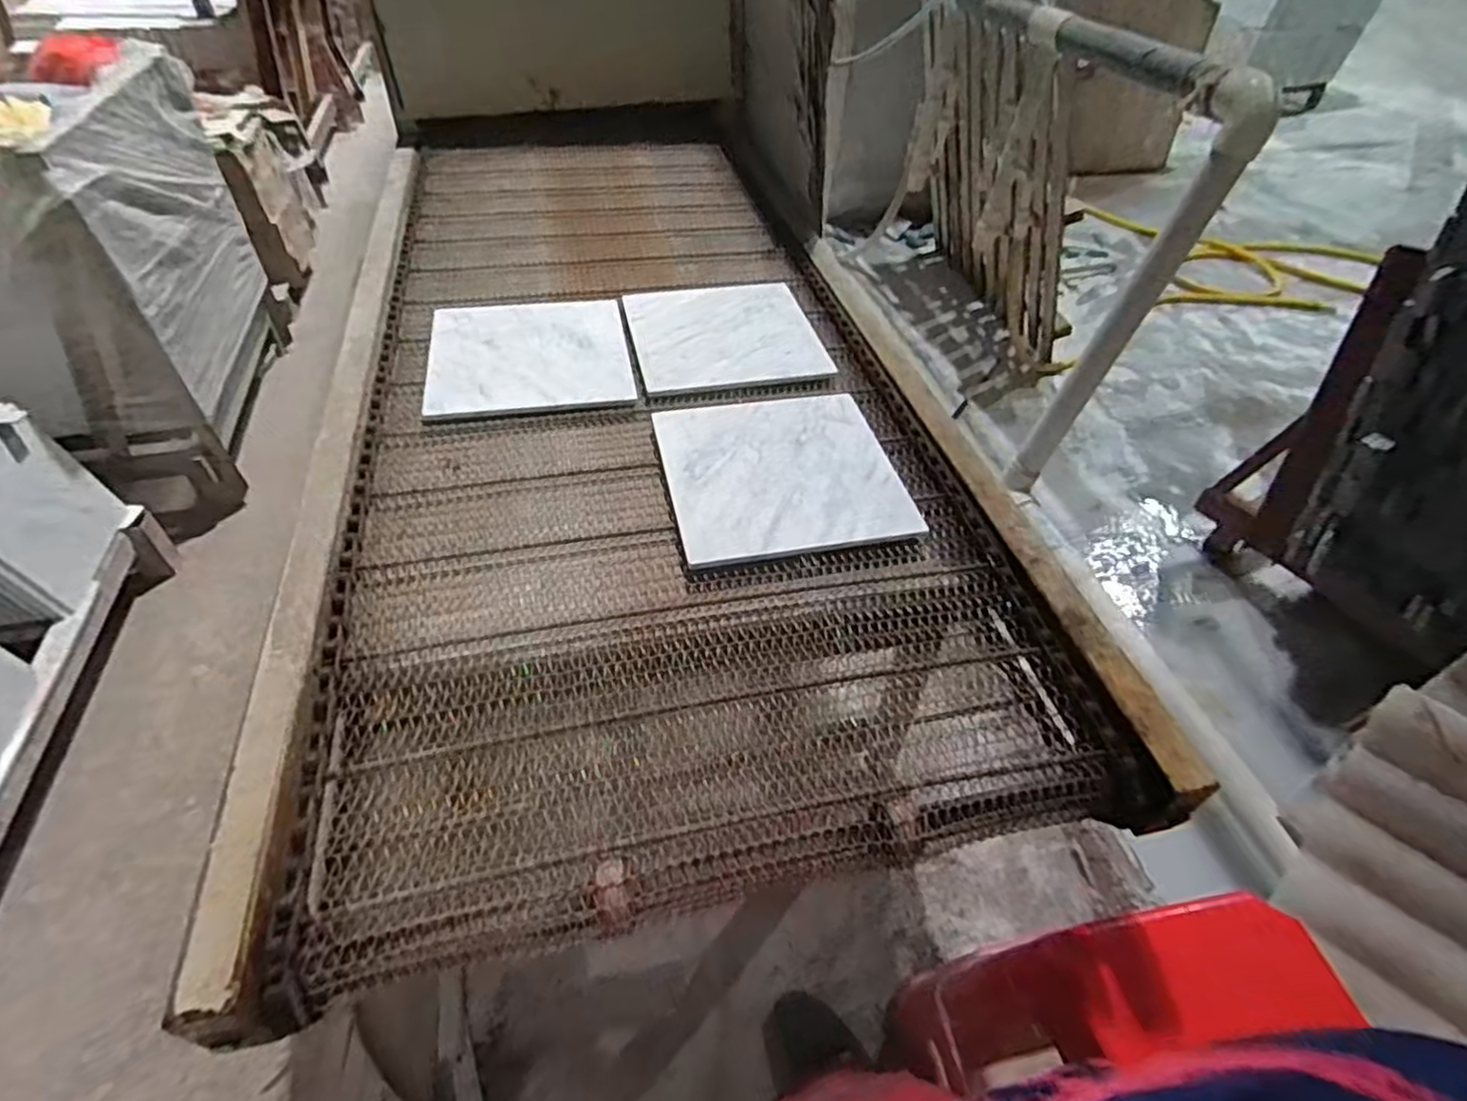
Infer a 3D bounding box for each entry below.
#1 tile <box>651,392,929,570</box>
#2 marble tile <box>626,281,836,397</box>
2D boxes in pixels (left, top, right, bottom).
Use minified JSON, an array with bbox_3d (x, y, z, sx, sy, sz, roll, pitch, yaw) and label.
[{"bbox_3d":[0.064,-0.110,0.964,0.301,0.012,0.304,-8,48,-10],"label":"tile"},{"bbox_3d":[-0.017,-0.372,1.210,0.304,0.006,0.300,-10,48,-11],"label":"marble tile"}]

